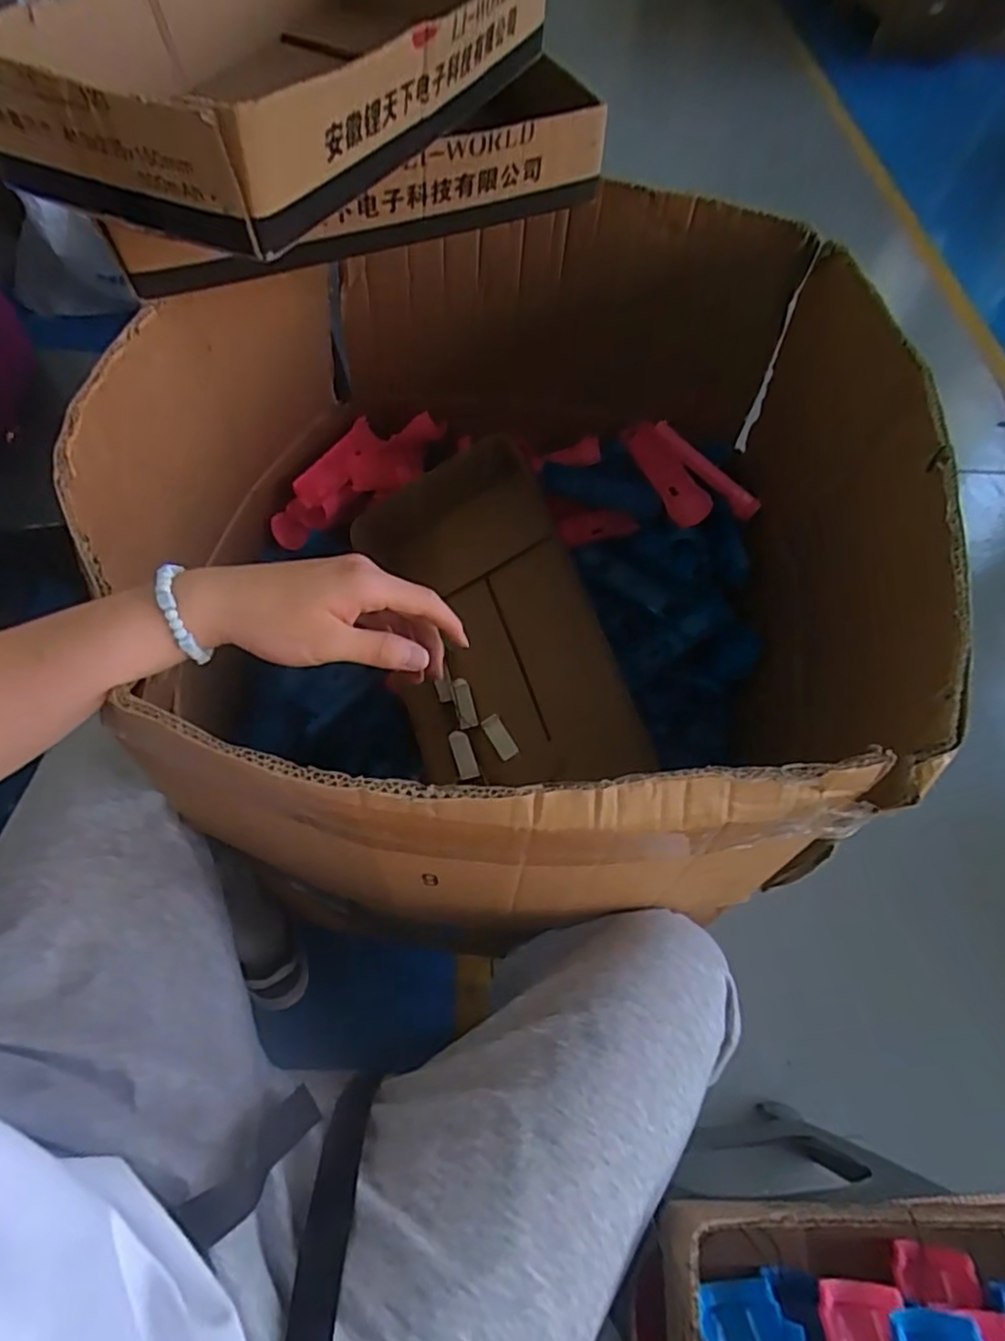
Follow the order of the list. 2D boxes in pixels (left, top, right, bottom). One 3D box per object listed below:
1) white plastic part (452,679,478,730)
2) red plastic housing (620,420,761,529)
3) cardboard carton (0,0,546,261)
[{"bbox_3d":[-0.046,0.039,0.807,0.022,0.004,0.059,-13,88,5],"label":"white plastic part"},{"bbox_3d":[0.222,-0.239,0.831,0.184,0.075,0.045,49,36,12],"label":"red plastic housing"},{"bbox_3d":[-0.152,-0.439,0.487,0.239,0.079,0.386,24,60,11],"label":"cardboard carton"}]

